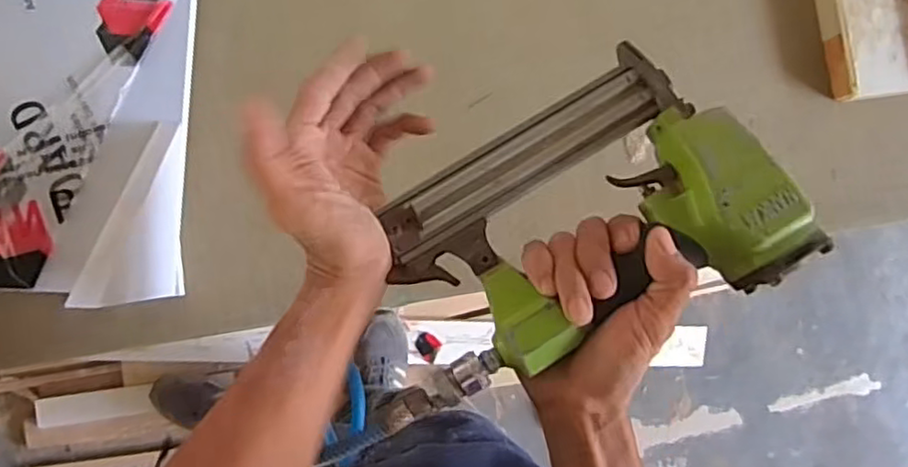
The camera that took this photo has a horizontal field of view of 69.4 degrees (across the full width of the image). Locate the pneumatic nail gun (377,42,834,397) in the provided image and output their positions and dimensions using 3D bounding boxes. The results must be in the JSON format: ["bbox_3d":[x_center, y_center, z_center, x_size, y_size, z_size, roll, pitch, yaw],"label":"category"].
[{"bbox_3d":[0.079,0.000,0.388,0.214,0.063,0.156,-34,91,-8],"label":"pneumatic nail gun"}]

